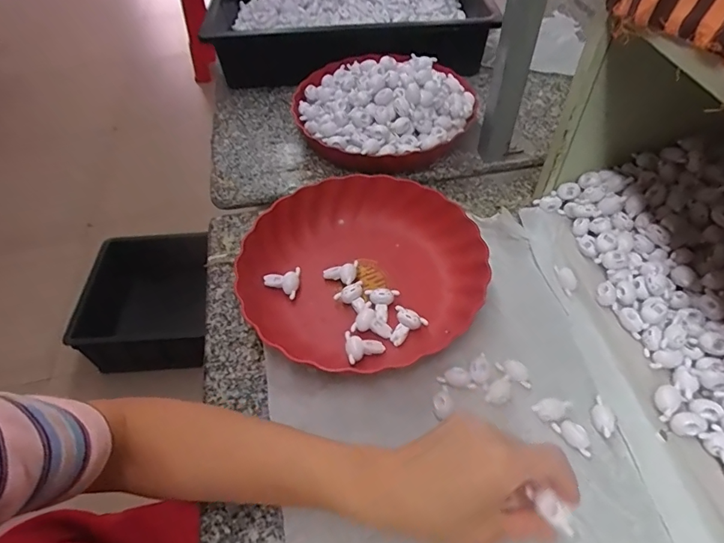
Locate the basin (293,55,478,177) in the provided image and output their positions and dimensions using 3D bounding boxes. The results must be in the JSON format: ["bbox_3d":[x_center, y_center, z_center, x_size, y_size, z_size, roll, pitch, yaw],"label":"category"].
[{"bbox_3d":[0.030,-0.228,0.606,0.228,0.101,0.212,-2,51,3],"label":"basin"}]

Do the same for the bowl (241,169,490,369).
[{"bbox_3d":[-0.002,-0.010,0.468,0.238,0.044,0.217,-2,51,3],"label":"bowl"}]

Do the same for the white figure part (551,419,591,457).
[{"bbox_3d":[0.173,0.134,0.362,0.016,0.010,0.033,-30,55,-19],"label":"white figure part"}]

